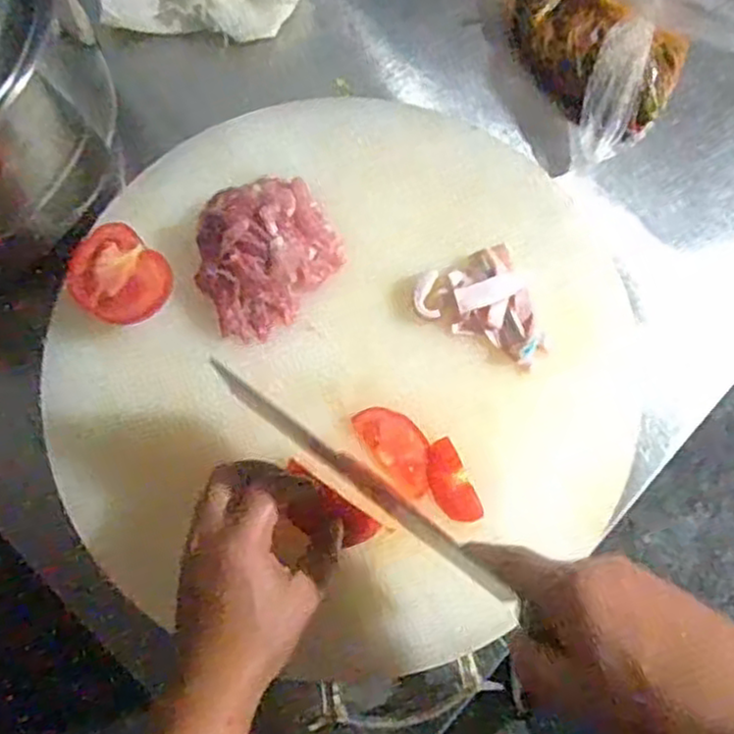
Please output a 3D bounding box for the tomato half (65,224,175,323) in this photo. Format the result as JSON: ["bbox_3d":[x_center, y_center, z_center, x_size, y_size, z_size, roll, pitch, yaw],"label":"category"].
[{"bbox_3d":[-0.170,-0.061,0.499,0.075,0.025,0.059,40,80,9],"label":"tomato half"}]

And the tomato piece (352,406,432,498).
[{"bbox_3d":[0.022,0.055,0.492,0.036,0.007,0.068,-34,79,-7],"label":"tomato piece"}]

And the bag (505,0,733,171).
[{"bbox_3d":[0.192,-0.296,0.603,0.154,0.065,0.210,-31,78,-7],"label":"bag"}]

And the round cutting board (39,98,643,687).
[{"bbox_3d":[-0.013,-0.002,0.498,0.390,0.033,0.378,0,81,-1],"label":"round cutting board"}]

